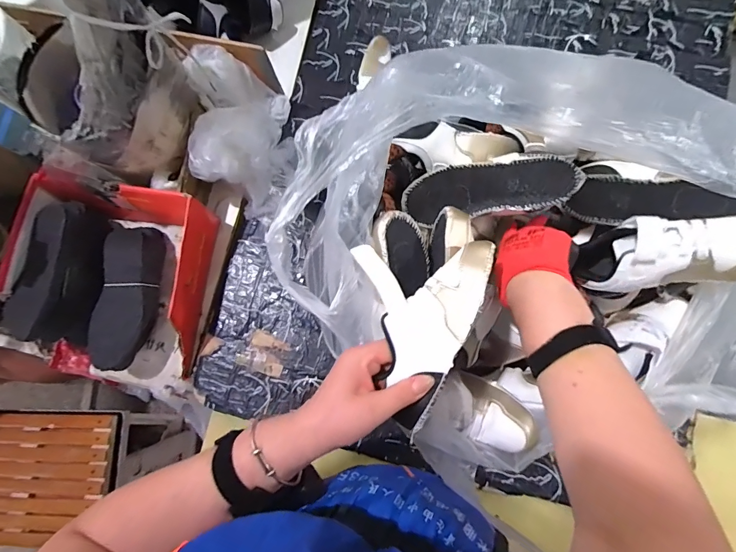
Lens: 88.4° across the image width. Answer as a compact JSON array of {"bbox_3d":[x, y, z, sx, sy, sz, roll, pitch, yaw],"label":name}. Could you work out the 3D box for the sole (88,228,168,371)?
[{"bbox_3d":[-0.394,0.036,0.632,0.071,0.090,0.231,3,78,0],"label":"sole"}]

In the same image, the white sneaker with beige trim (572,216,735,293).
[{"bbox_3d":[0.321,-0.025,0.402,0.179,0.064,0.068,-8,75,38],"label":"white sneaker with beige trim"}]

